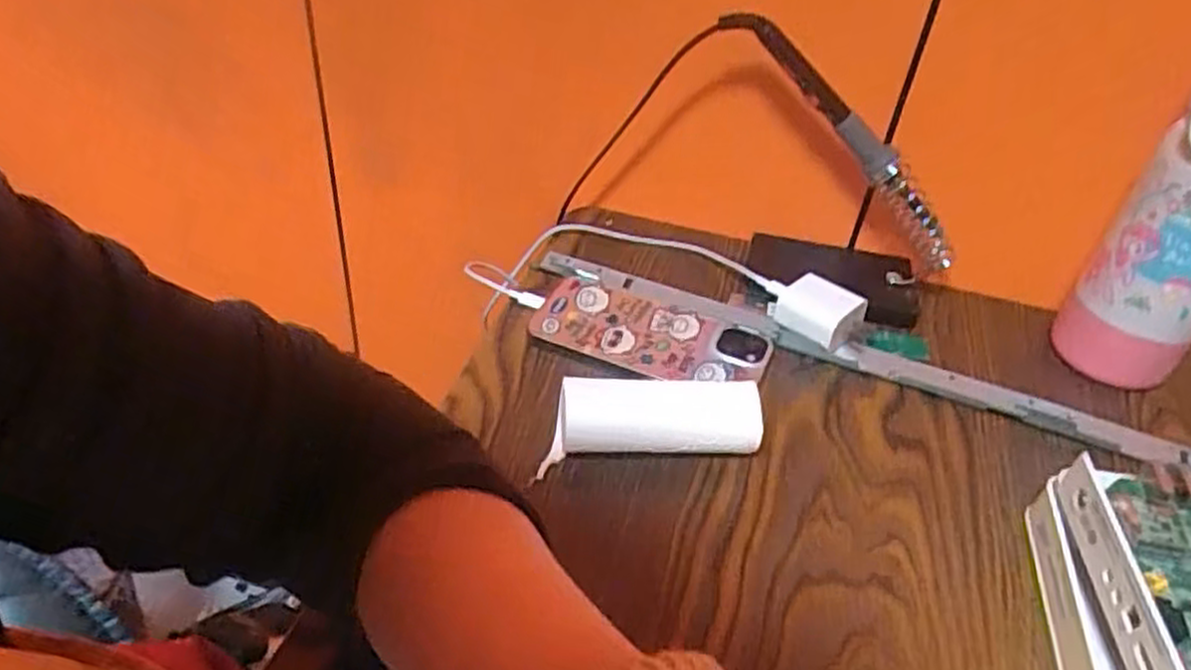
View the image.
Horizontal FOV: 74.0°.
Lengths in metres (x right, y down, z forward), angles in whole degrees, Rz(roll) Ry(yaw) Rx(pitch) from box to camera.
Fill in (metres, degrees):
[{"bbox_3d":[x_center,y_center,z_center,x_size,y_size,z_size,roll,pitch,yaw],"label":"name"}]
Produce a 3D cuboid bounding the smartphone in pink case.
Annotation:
[{"bbox_3d":[0.034,-0.004,0.509,0.153,0.008,0.071,19,41,15],"label":"smartphone in pink case"}]

